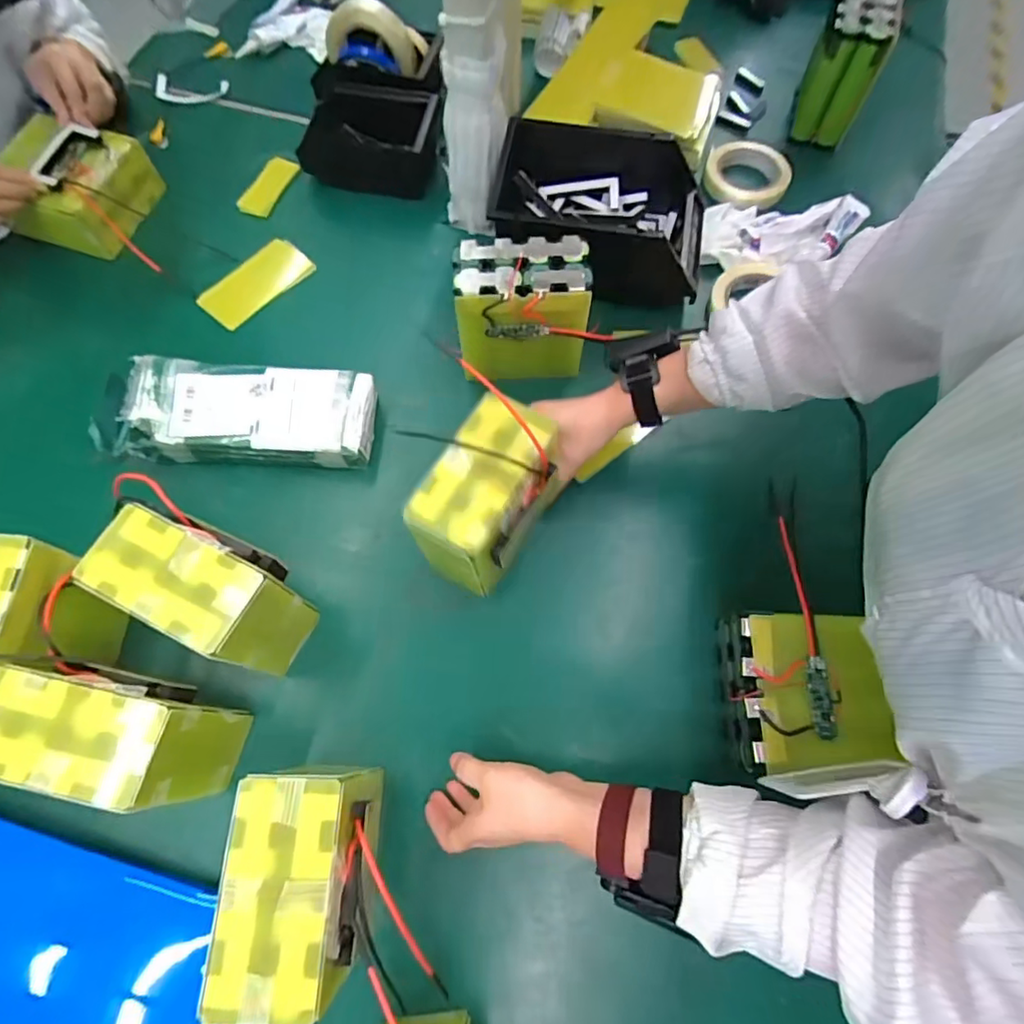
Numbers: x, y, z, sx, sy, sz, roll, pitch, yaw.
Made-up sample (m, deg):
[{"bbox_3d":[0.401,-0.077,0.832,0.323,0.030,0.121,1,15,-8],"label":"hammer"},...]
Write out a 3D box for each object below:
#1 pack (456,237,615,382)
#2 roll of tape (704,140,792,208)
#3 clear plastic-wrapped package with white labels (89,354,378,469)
[{"bbox_3d":[0.016,-0.217,0.627,0.149,0.139,0.078,-4,69,-2],"label":"pack"},{"bbox_3d":[0.332,-0.476,0.814,0.115,0.024,0.126,0,69,0],"label":"roll of tape"},{"bbox_3d":[-0.300,-0.111,0.637,0.302,0.053,0.107,3,69,1],"label":"clear plastic-wrapped package with white labels"}]

